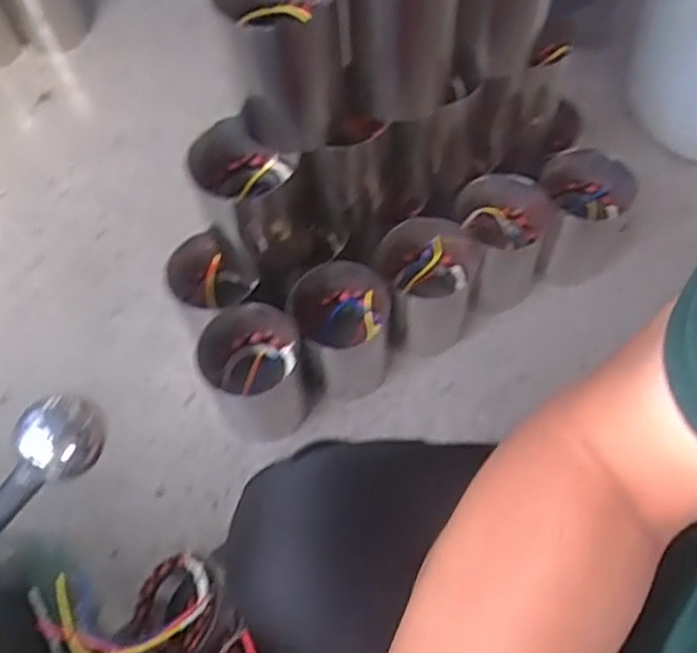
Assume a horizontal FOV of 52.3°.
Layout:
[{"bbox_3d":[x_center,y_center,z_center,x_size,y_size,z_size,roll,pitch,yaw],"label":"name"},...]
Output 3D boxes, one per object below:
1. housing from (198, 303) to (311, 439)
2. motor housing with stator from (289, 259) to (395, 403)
[{"bbox_3d":[-0.114,0.061,0.896,0.123,0.150,0.120,-18,62,-6],"label":"housing"},{"bbox_3d":[-0.006,0.007,0.925,0.122,0.143,0.127,-18,62,-6],"label":"motor housing with stator"}]

